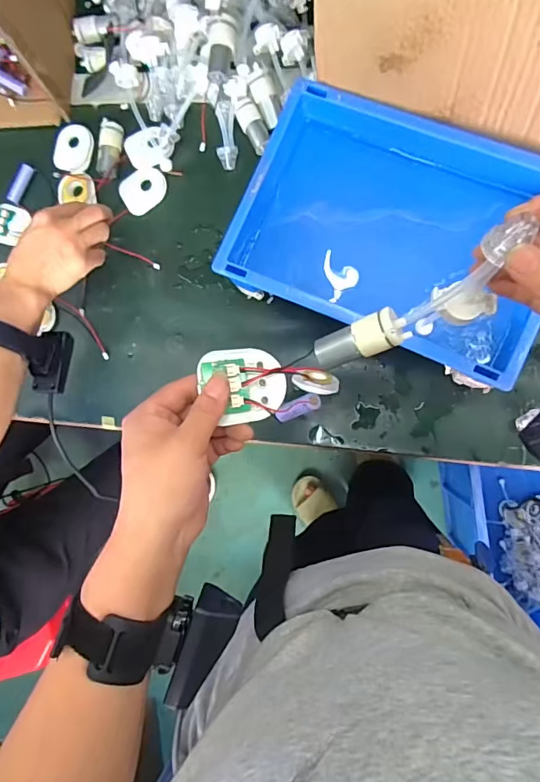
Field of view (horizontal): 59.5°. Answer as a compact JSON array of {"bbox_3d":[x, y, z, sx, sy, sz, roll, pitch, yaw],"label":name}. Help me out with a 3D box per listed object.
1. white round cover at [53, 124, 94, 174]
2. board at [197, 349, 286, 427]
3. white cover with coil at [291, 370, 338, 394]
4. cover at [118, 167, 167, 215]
[{"bbox_3d":[-0.249,-0.307,0.599,0.053,0.007,0.058,-1,86,9],"label":"white round cover"},{"bbox_3d":[-0.017,-0.004,0.313,0.056,0.011,0.048,-5,87,-14],"label":"board"},{"bbox_3d":[0.052,-0.009,0.504,0.045,0.047,0.008,27,121,32],"label":"white cover with coil"},{"bbox_3d":[-0.155,-0.248,0.581,0.058,0.010,0.049,-30,83,6],"label":"cover"}]

